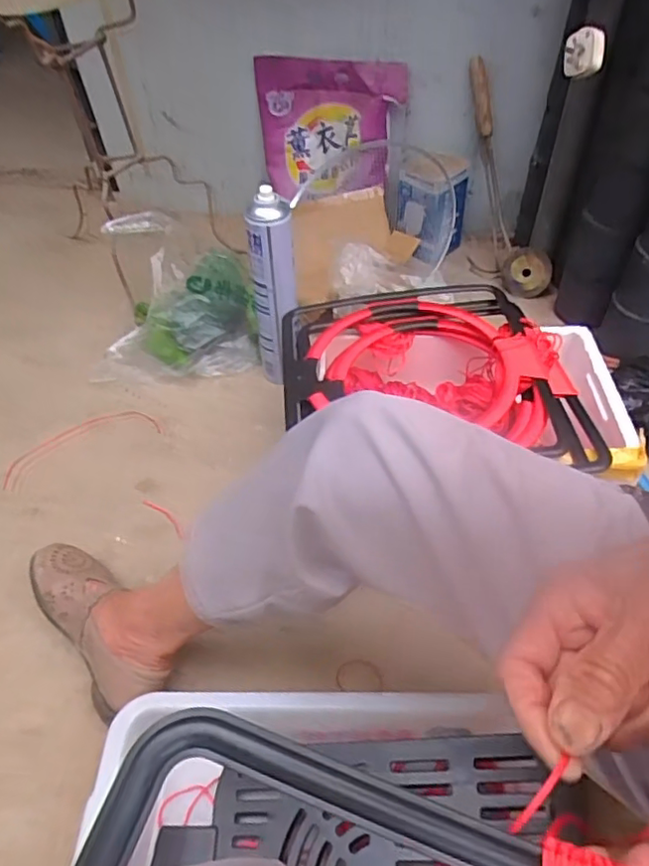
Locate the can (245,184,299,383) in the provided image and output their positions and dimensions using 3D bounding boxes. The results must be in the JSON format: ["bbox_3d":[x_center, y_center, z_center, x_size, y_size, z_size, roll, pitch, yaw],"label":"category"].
[{"bbox_3d":[-0.075,-0.212,0.905,0.055,0.324,0.056,-2,47,2],"label":"can"}]

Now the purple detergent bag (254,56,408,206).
[{"bbox_3d":[0.004,-0.599,1.172,0.293,0.251,0.081,17,35,21],"label":"purple detergent bag"}]

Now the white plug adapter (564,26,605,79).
[{"bbox_3d":[0.309,-0.451,0.696,0.044,0.051,0.026,14,50,16],"label":"white plug adapter"}]

